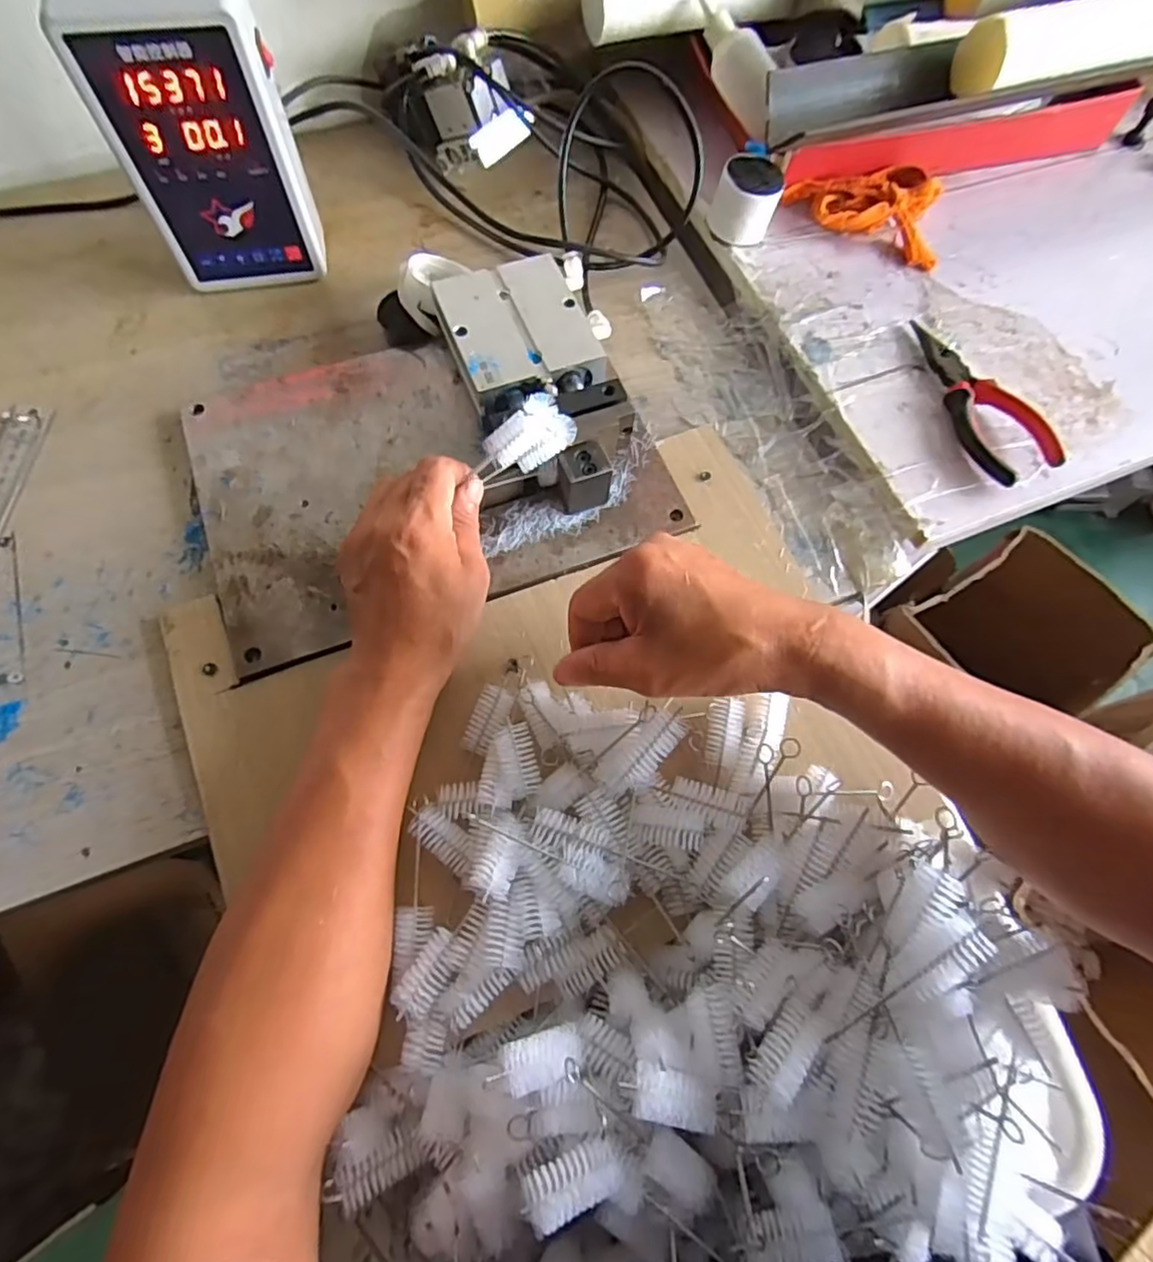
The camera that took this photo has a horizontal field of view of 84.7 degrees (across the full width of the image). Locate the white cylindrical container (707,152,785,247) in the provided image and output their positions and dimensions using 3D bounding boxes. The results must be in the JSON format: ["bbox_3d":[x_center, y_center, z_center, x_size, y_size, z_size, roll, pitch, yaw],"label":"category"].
[{"bbox_3d":[0.141,-0.360,0.526,0.052,0.052,0.051,1,68,-3],"label":"white cylindrical container"}]

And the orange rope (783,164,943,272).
[{"bbox_3d":[0.256,-0.375,0.553,0.136,0.027,0.084,23,68,6],"label":"orange rope"}]

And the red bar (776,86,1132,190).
[{"bbox_3d":[0.355,-0.440,0.577,0.370,0.061,0.020,-20,70,-11],"label":"red bar"}]

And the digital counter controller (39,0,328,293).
[{"bbox_3d":[-0.258,-0.339,0.446,0.109,0.188,0.050,-11,69,-7],"label":"digital counter controller"}]

